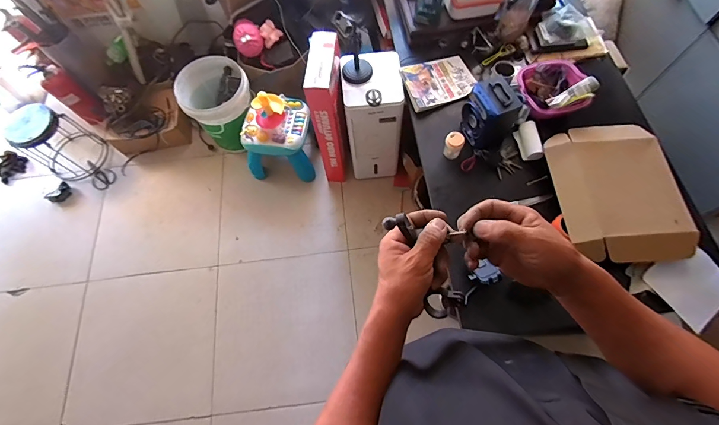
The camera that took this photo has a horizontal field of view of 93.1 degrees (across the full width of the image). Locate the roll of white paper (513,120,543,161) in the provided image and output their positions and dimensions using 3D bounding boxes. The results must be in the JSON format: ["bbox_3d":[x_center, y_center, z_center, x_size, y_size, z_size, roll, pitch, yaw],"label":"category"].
[{"bbox_3d":[0.567,-0.238,1.140,0.061,0.042,0.144,-9,68,-2],"label":"roll of white paper"}]

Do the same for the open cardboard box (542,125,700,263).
[{"bbox_3d":[0.776,-0.064,1.025,0.328,0.109,0.428,-7,68,-1],"label":"open cardboard box"}]

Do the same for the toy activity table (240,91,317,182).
[{"bbox_3d":[-0.377,-0.363,1.587,0.310,0.412,0.282,3,68,3],"label":"toy activity table"}]

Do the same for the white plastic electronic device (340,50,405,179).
[{"bbox_3d":[0.056,-0.385,1.492,0.223,0.543,0.258,-8,68,-2],"label":"white plastic electronic device"}]

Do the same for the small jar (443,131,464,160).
[{"bbox_3d":[0.311,-0.221,1.134,0.061,0.087,0.057,-1,68,1],"label":"small jar"}]

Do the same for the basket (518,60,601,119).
[{"bbox_3d":[0.661,-0.430,1.163,0.215,0.100,0.223,-1,68,1],"label":"basket"}]

